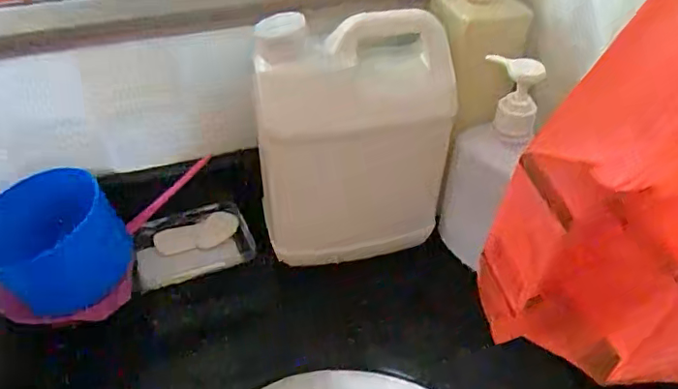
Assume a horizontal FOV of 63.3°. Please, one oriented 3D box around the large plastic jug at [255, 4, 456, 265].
[{"bbox_3d":[0.010,-0.035,0.459,0.159,0.198,0.097,-7,42,-8],"label":"large plastic jug"}]

